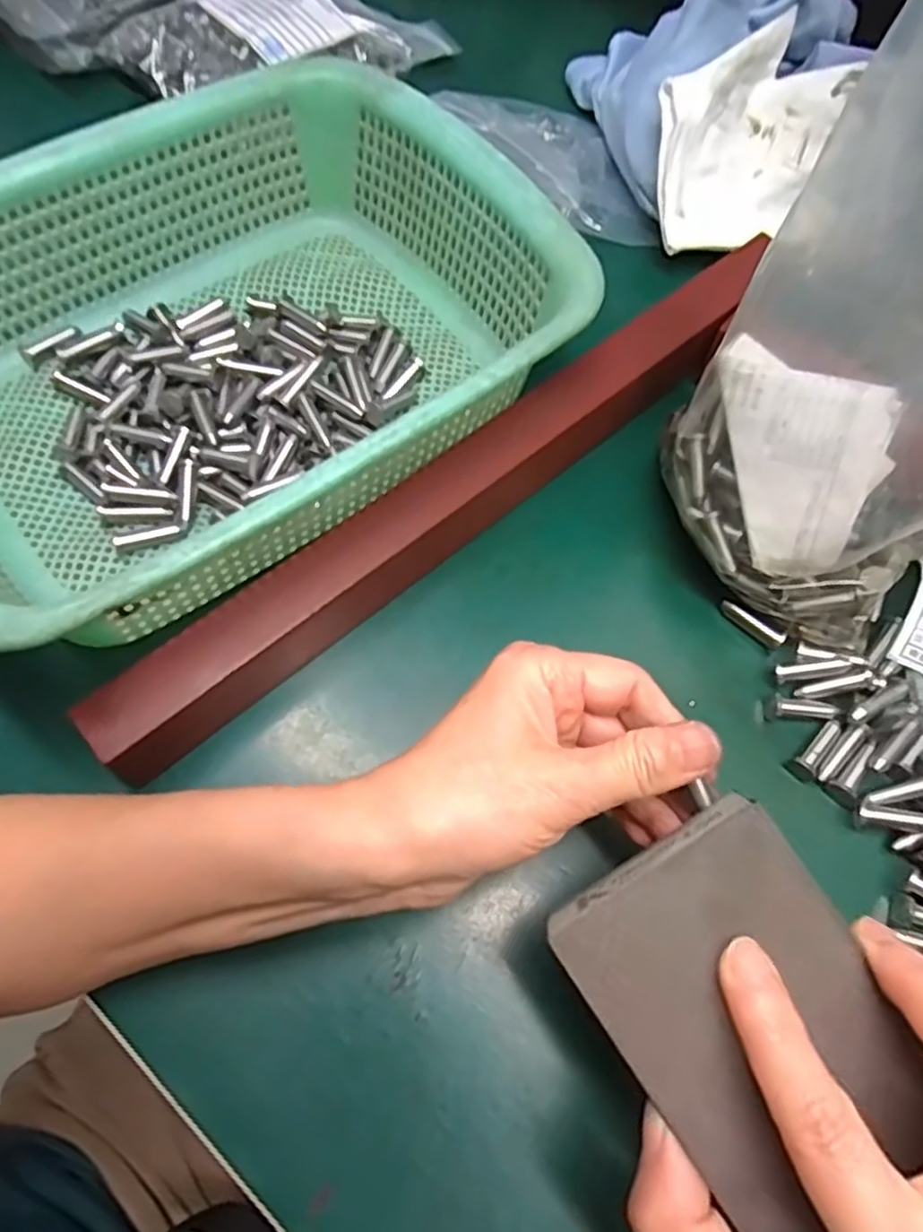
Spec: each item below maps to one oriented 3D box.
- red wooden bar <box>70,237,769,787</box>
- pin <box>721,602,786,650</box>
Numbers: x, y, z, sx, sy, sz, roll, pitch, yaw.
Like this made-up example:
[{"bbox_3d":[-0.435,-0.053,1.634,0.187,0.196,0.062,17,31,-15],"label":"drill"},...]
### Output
[{"bbox_3d":[0.004,-0.057,0.315,0.355,0.038,0.031,-38,74,-16],"label":"red wooden bar"},{"bbox_3d":[0.129,0.004,0.315,0.006,0.008,0.030,-42,61,-17],"label":"pin"}]

